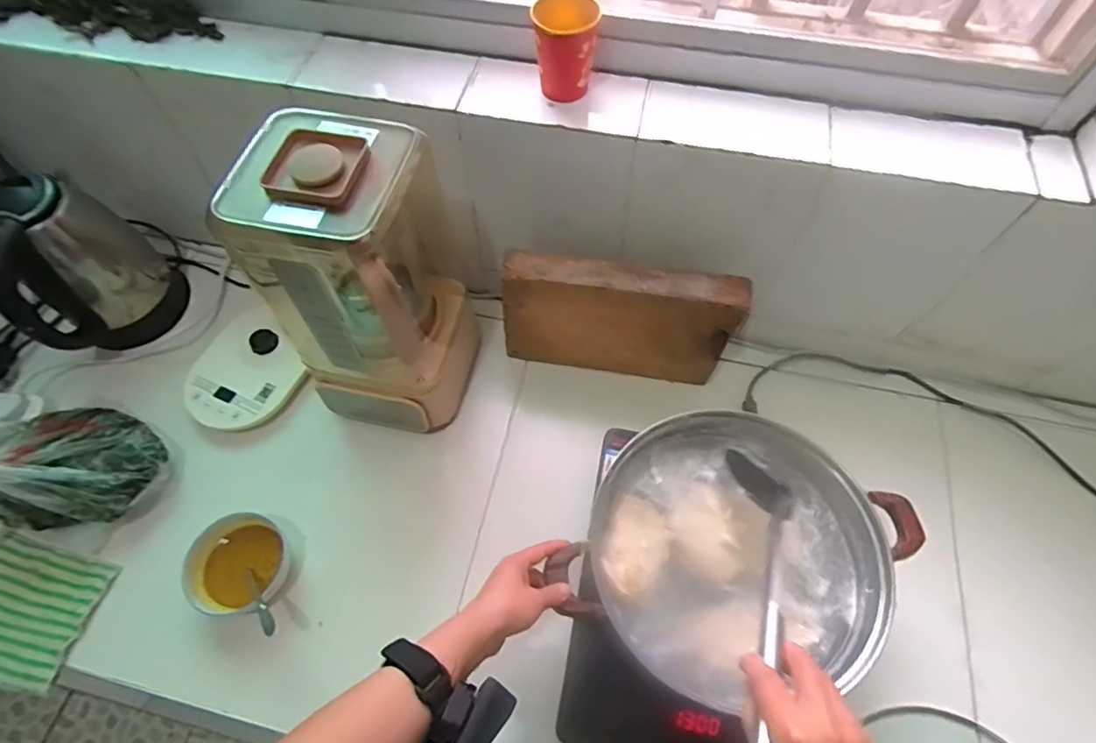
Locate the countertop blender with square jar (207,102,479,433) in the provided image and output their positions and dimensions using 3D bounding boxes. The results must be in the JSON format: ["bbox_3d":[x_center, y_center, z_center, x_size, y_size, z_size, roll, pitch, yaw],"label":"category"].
[{"bbox_3d":[-0.204,-0.098,0.679,0.176,0.355,0.204,11,62,6],"label":"countertop blender with square jar"}]

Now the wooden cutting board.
[{"bbox_3d":[0.092,-0.067,0.756,0.294,0.191,0.051,9,62,5],"label":"wooden cutting board"}]

